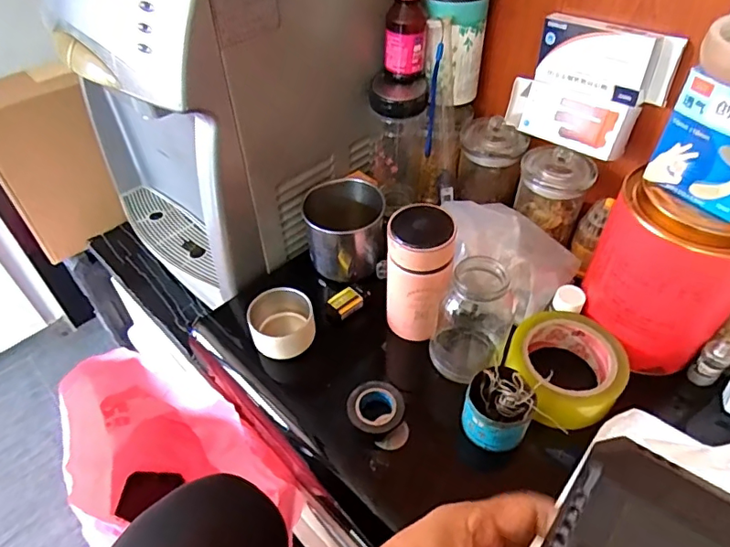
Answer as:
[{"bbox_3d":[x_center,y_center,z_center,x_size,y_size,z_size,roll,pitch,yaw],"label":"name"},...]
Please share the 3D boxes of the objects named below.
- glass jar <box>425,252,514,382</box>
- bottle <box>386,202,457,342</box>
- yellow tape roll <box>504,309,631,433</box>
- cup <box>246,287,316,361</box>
[{"bbox_3d":[0.103,0.046,0.492,0.067,0.122,0.060,-18,49,-15],"label":"glass jar"},{"bbox_3d":[0.052,0.002,0.514,0.062,0.136,0.061,6,47,7],"label":"bottle"},{"bbox_3d":[0.188,0.095,0.495,0.105,0.047,0.118,21,50,20],"label":"yellow tape roll"},{"bbox_3d":[-0.086,0.056,0.547,0.065,0.056,0.065,-16,48,-14],"label":"cup"}]

